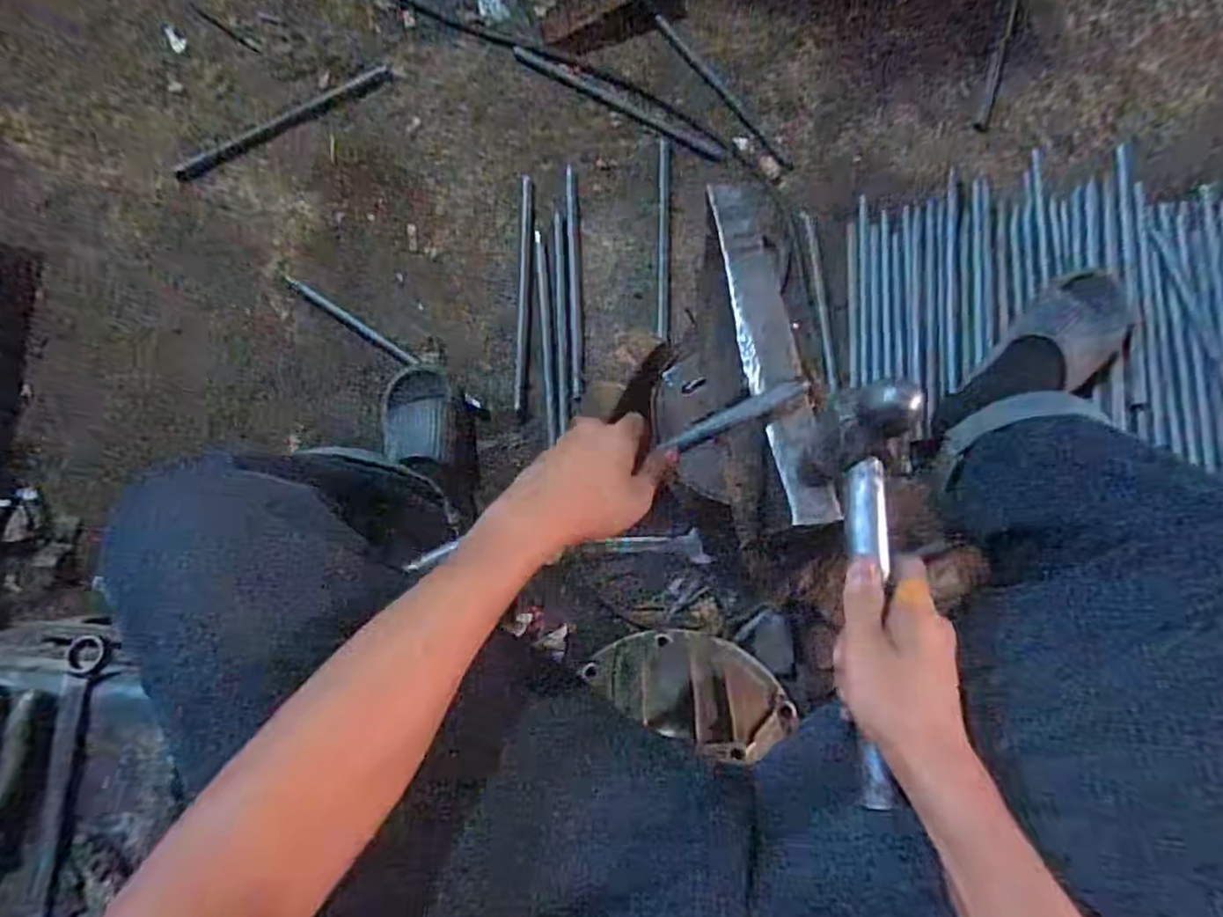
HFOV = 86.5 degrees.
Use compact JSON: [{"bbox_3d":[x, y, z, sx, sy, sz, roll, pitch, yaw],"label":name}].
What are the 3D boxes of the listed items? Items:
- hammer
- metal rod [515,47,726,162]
[{"bbox_3d":[0.160,0.084,0.405,0.044,0.075,0.253,-1,87,0],"label":"hammer"},{"bbox_3d":[0.010,-0.517,0.949,0.347,0.014,0.021,31,82,5],"label":"metal rod"}]

